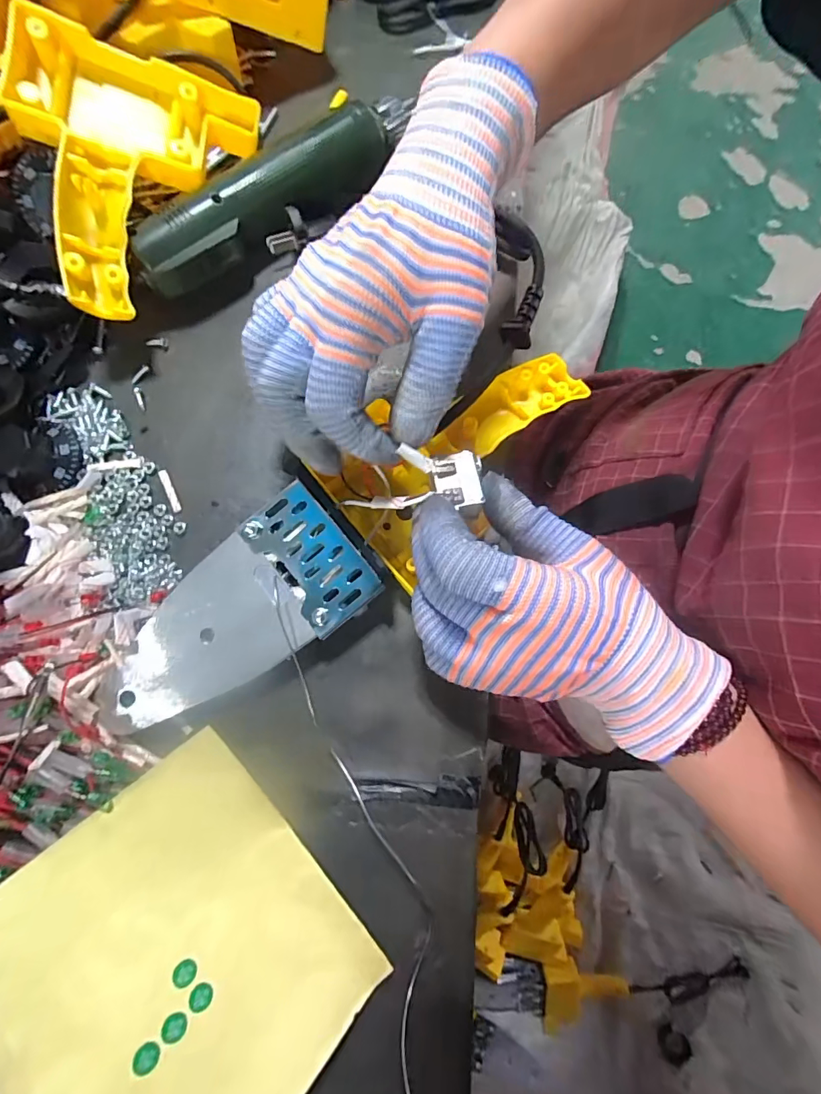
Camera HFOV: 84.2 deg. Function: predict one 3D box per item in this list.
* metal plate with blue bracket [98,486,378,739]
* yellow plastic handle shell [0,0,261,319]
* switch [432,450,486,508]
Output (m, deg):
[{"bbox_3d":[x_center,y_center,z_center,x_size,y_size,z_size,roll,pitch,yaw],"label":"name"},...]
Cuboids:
[{"bbox_3d":[-0.097,0.038,0.244,0.147,0.025,0.076,-36,80,-8],"label":"metal plate with blue bracket"},{"bbox_3d":[-0.185,-0.228,0.271,0.126,0.044,0.168,26,78,-12],"label":"yellow plastic handle shell"},{"bbox_3d":[0.023,-0.033,0.217,0.023,0.006,0.027,-12,78,-4],"label":"switch"}]

